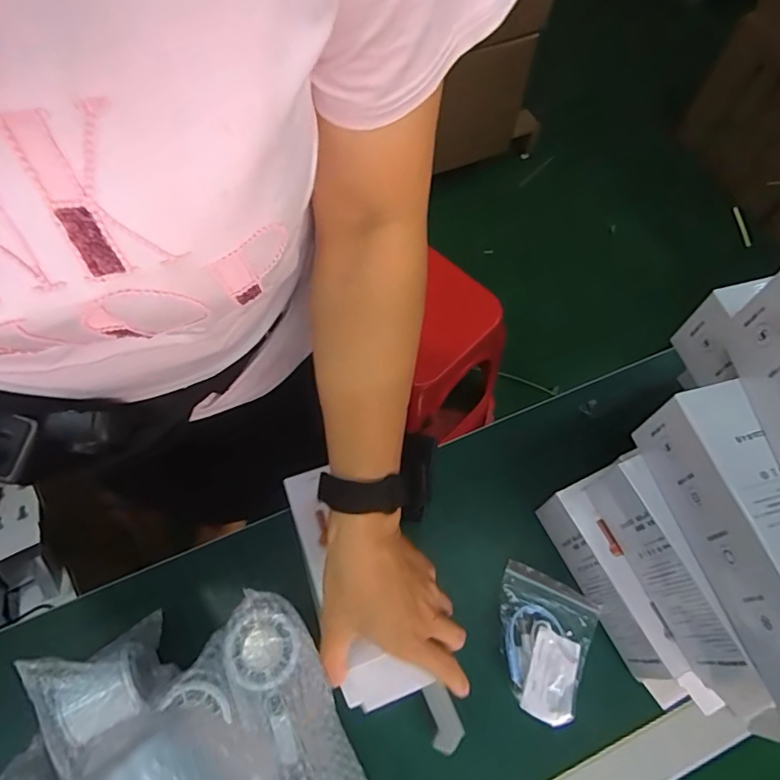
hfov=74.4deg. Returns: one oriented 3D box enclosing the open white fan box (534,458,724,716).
[{"bbox_3d":[0.202,0.176,0.451,0.046,0.071,0.191,-20,66,-11],"label":"open white fan box"}]

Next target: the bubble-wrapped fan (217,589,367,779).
[{"bbox_3d":[-0.072,0.259,0.393,0.067,0.064,0.192,-26,68,-13],"label":"bubble-wrapped fan"}]

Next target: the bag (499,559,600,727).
[{"bbox_3d":[0.133,0.225,0.462,0.084,0.017,0.112,24,66,10],"label":"bag"}]

